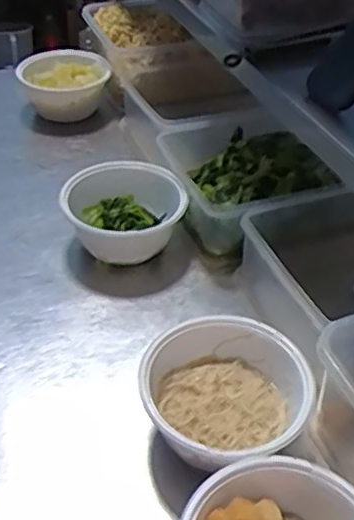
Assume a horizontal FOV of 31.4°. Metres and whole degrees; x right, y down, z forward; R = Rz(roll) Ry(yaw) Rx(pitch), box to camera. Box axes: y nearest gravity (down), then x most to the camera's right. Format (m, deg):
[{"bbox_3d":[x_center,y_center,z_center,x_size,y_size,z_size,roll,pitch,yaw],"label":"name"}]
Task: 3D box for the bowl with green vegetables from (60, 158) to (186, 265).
[{"bbox_3d":[-0.078,-0.068,0.940,0.167,0.099,0.156,1,42,-1],"label":"bowl with green vegetables"}]

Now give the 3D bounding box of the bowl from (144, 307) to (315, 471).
[{"bbox_3d":[0.055,0.146,0.691,0.177,0.085,0.172,1,42,-1],"label":"bowl"}]

